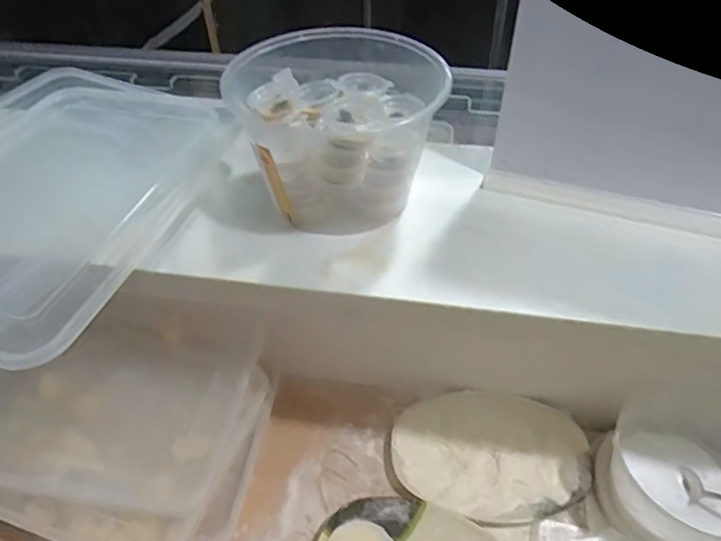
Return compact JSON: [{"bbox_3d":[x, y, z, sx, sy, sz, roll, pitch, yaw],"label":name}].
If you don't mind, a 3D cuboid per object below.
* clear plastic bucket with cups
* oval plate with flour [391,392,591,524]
[{"bbox_3d":[-0.017,-0.112,0.457,0.136,0.113,0.146,0,45,0],"label":"clear plastic bucket with cups"},{"bbox_3d":[0.130,0.189,0.579,0.194,0.028,0.138,-4,44,-7],"label":"oval plate with flour"}]

